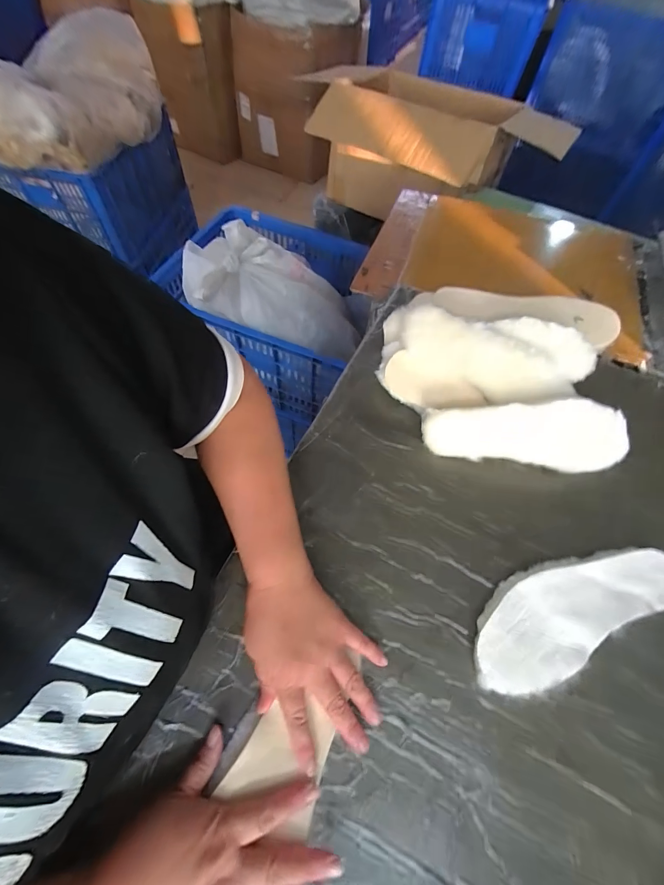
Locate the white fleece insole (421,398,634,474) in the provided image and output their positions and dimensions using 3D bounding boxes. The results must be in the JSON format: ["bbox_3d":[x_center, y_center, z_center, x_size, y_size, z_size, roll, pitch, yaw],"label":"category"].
[{"bbox_3d":[0.243,-0.014,0.447,0.250,0.025,0.084,7,107,2],"label":"white fleece insole"}]

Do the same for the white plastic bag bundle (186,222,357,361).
[{"bbox_3d":[-0.125,-0.335,0.804,0.383,0.116,0.185,23,62,-15],"label":"white plastic bag bundle"}]

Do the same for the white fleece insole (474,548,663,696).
[{"bbox_3d":[0.258,0.176,0.390,0.254,0.019,0.093,-22,66,-13],"label":"white fleece insole"}]

